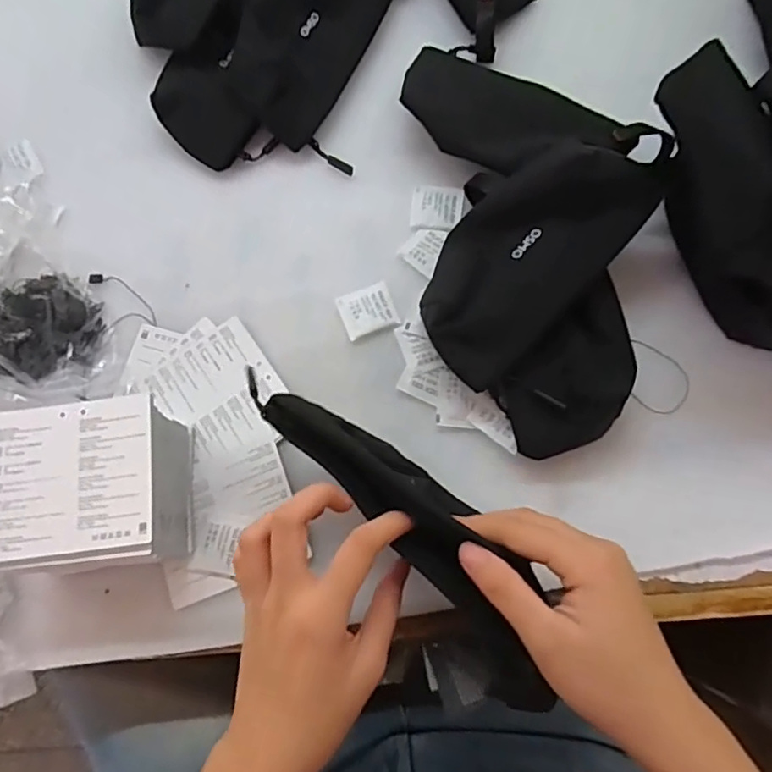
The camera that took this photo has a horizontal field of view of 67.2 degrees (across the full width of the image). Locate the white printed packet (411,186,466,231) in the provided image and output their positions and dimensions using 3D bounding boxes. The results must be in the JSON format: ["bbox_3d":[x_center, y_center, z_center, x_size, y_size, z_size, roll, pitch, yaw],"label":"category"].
[{"bbox_3d":[0.042,-0.145,0.473,0.041,0.004,0.039,8,75,4],"label":"white printed packet"}]

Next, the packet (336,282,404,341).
[{"bbox_3d":[-0.014,-0.058,0.446,0.041,0.004,0.039,-20,75,-4],"label":"packet"}]

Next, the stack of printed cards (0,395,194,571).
[{"bbox_3d":[-0.188,0.064,0.378,0.113,0.070,0.103,-7,74,0],"label":"stack of printed cards"}]

